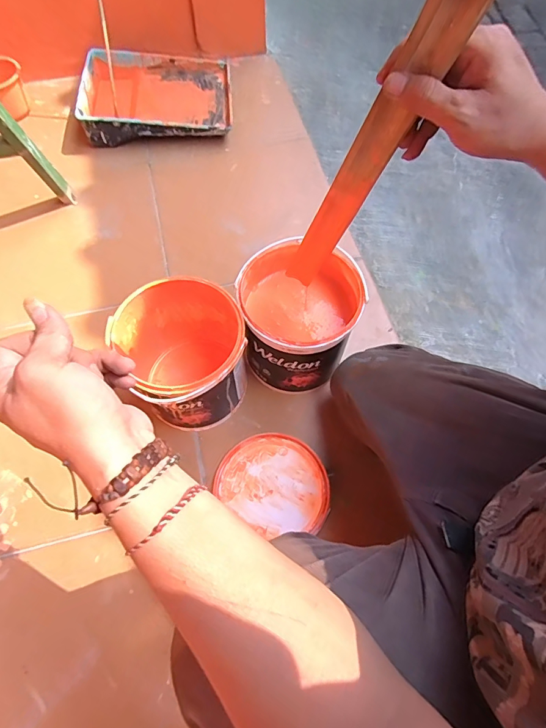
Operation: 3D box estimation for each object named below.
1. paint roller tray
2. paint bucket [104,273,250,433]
[{"bbox_3d":[-0.283,-0.660,0.988,0.348,0.079,0.281,-5,63,-1],"label":"paint roller tray"},{"bbox_3d":[-0.126,-0.005,0.627,0.170,0.191,0.186,-1,64,1],"label":"paint bucket"}]

